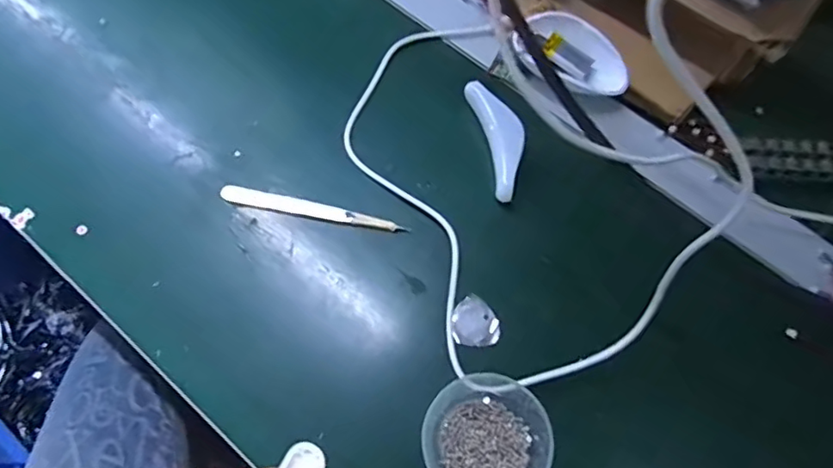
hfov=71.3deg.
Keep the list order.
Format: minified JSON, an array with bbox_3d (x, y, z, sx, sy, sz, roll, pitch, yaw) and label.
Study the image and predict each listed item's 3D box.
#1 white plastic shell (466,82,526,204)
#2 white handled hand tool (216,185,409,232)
[{"bbox_3d":[0.058,-0.065,0.400,0.028,0.021,0.089,-12,68,-7],"label":"white plastic shell"},{"bbox_3d":[-0.068,-0.017,0.385,0.122,0.006,0.013,10,67,2],"label":"white handled hand tool"}]

